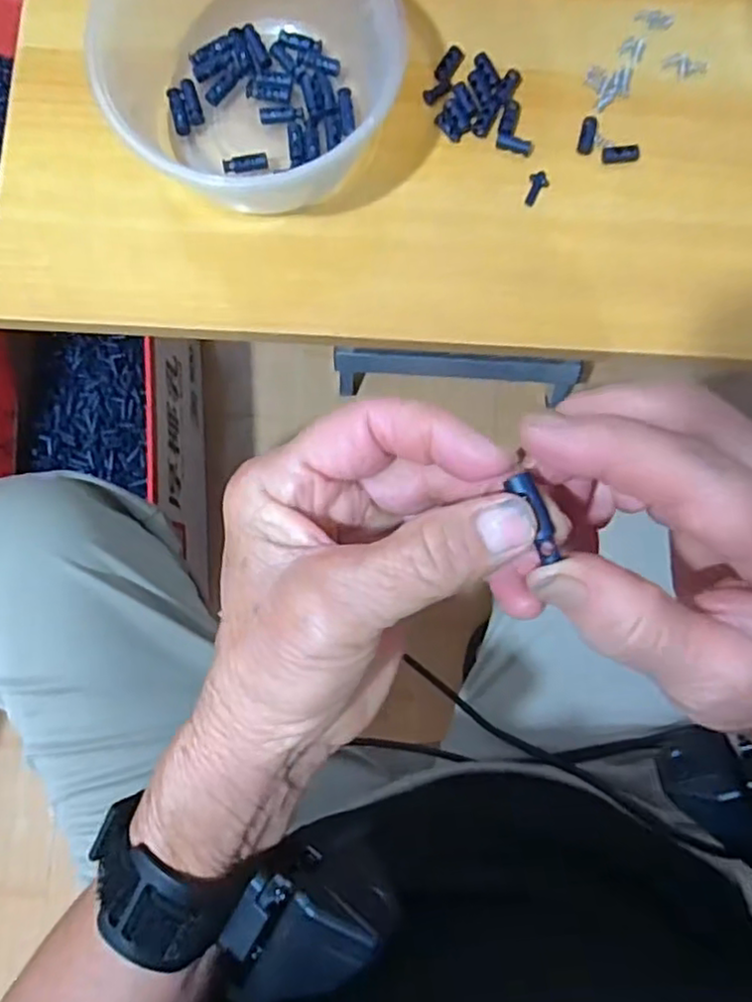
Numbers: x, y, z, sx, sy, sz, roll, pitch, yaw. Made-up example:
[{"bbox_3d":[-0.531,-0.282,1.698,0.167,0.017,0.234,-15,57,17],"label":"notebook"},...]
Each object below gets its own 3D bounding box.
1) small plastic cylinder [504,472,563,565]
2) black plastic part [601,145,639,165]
[{"bbox_3d":[0.043,0.004,0.180,0.008,0.006,0.024,-22,87,-2],"label":"small plastic cylinder"},{"bbox_3d":[0.131,-0.186,0.362,0.020,0.008,0.008,-3,85,0],"label":"black plastic part"}]

